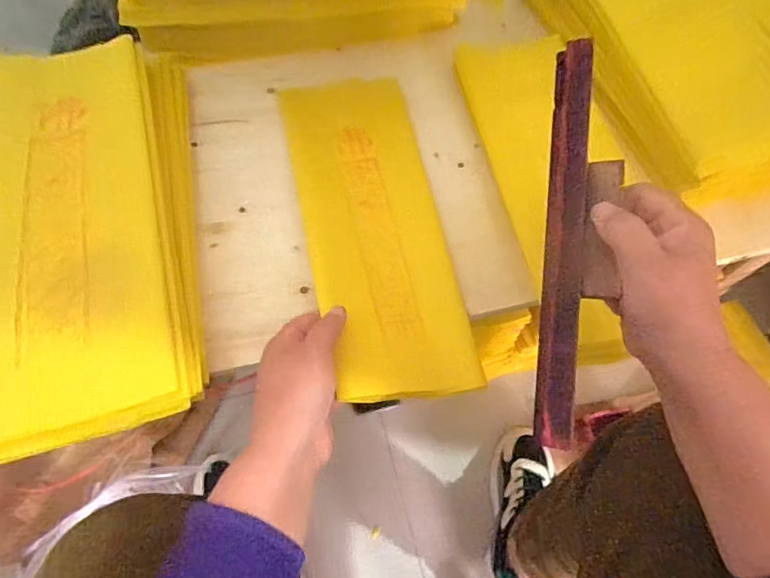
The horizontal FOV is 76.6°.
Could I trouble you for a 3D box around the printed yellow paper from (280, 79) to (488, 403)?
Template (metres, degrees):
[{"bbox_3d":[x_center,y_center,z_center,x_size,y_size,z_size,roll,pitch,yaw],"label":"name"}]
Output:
[{"bbox_3d":[-0.008,-0.070,0.460,0.134,0.035,0.354,-9,61,-8],"label":"printed yellow paper"}]

